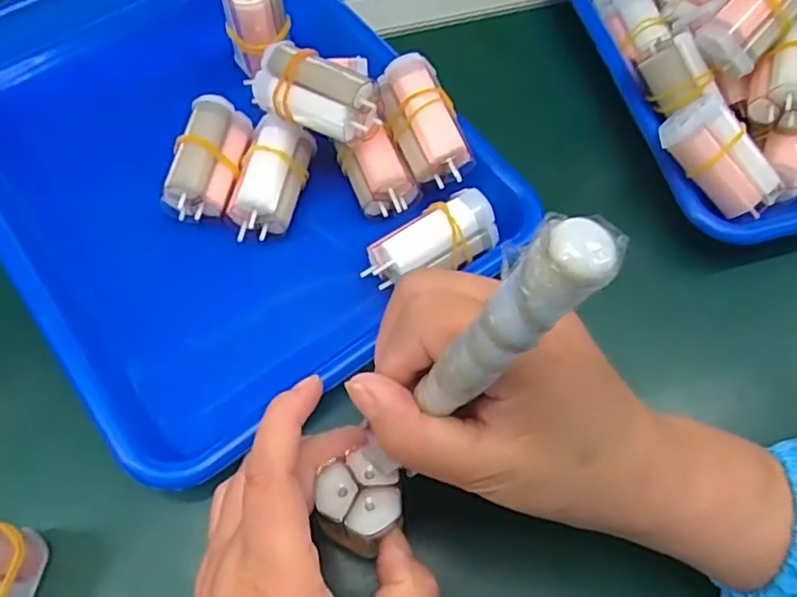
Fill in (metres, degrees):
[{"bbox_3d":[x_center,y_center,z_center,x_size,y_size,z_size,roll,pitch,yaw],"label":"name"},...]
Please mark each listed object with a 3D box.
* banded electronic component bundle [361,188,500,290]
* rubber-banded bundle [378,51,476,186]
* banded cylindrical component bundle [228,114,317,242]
[{"bbox_3d":[0.018,-0.029,0.336,0.071,0.022,0.028,-27,67,-14],"label":"banded electronic component bundle"},{"bbox_3d":[0.016,-0.098,0.348,0.035,0.024,0.069,-24,90,-13],"label":"rubber-banded bundle"},{"bbox_3d":[-0.071,-0.069,0.356,0.035,0.026,0.068,15,64,6],"label":"banded cylindrical component bundle"}]

